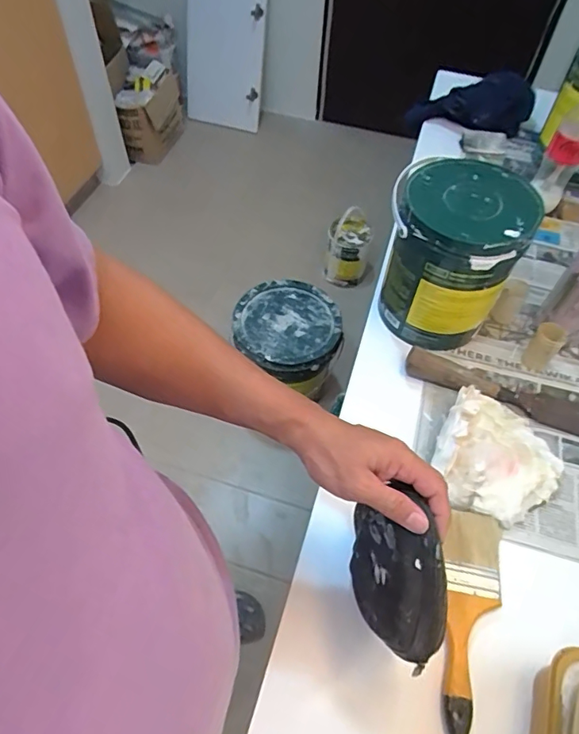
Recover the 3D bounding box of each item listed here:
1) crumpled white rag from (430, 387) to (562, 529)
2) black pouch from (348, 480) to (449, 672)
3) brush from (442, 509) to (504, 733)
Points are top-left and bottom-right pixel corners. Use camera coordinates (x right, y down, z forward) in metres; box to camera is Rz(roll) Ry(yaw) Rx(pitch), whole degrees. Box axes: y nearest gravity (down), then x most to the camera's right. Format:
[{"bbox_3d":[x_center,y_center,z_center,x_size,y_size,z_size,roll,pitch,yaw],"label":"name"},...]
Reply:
[{"bbox_3d":[0.263,0.107,0.627,0.147,0.056,0.168,27,58,16],"label":"crumpled white rag"},{"bbox_3d":[0.095,0.195,0.464,0.054,0.142,0.135,0,54,-2],"label":"black pouch"},{"bbox_3d":[0.191,0.267,0.537,0.060,0.024,0.221,14,55,7],"label":"brush"}]

